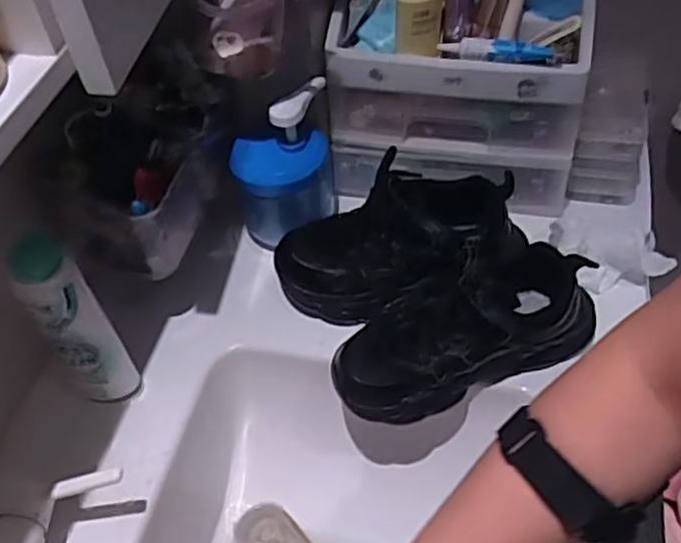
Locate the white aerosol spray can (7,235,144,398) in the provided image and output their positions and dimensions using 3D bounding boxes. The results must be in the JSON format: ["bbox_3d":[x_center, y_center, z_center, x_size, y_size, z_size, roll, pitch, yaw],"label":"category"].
[{"bbox_3d":[-0.197,0.047,0.535,0.042,0.178,0.033,-38,56,-24],"label":"white aerosol spray can"}]

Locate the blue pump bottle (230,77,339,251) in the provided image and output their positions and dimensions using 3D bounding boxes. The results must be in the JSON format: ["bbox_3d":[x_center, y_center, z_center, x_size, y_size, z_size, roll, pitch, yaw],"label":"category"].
[{"bbox_3d":[-0.050,-0.094,0.650,0.091,0.134,0.075,-9,49,-3],"label":"blue pump bottle"}]

